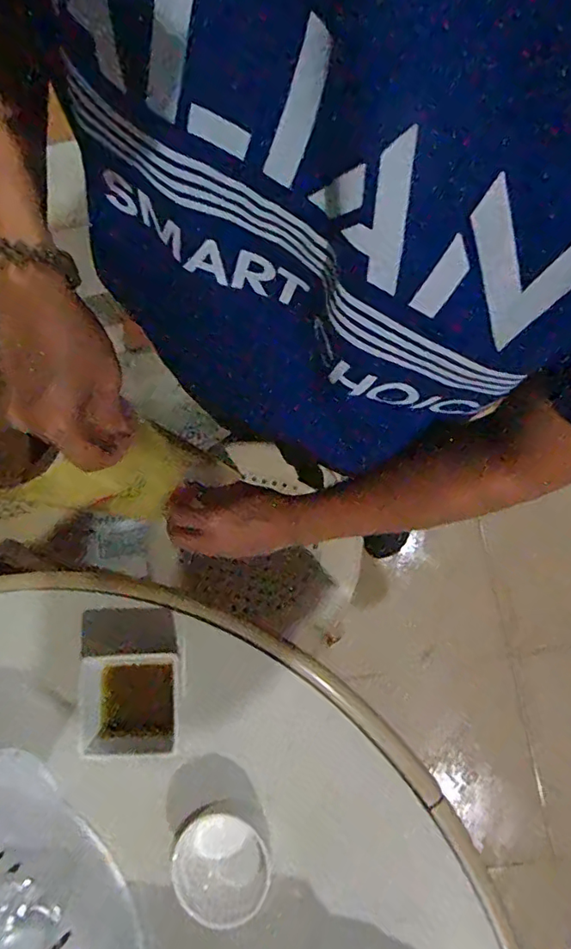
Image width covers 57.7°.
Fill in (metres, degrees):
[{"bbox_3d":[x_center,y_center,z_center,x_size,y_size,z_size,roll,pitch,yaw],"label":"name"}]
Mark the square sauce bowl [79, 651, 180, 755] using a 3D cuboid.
[{"bbox_3d":[-0.131,0.200,0.456,0.090,0.049,0.083,-5,77,5],"label":"square sauce bowl"}]

